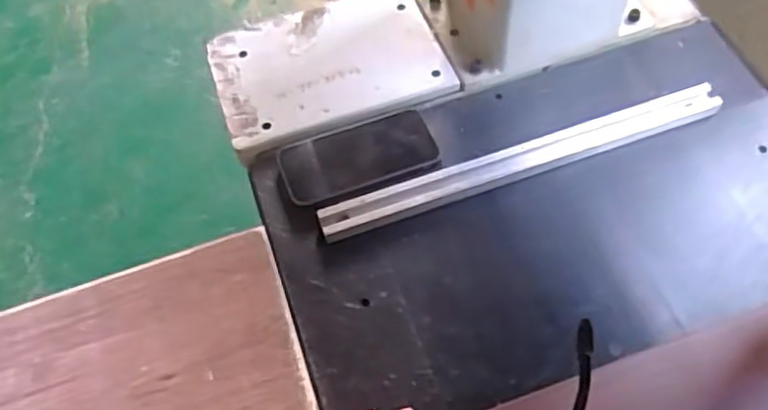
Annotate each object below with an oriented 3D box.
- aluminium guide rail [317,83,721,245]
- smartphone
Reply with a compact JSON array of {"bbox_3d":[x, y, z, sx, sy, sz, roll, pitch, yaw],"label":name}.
[{"bbox_3d":[0.140,-0.045,0.681,0.423,0.015,0.034,-18,60,-7],"label":"aluminium guide rail"},{"bbox_3d":[-0.026,-0.050,0.688,0.156,0.011,0.080,-17,60,-6],"label":"smartphone"}]

